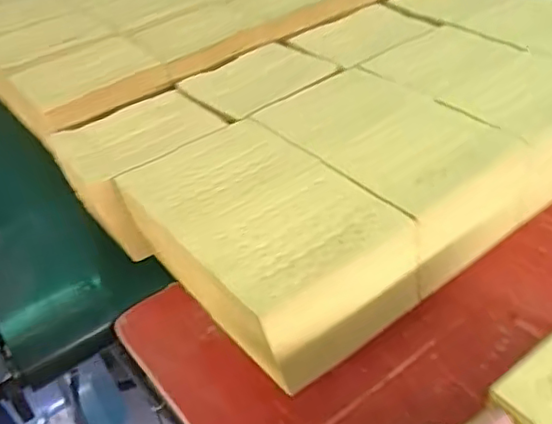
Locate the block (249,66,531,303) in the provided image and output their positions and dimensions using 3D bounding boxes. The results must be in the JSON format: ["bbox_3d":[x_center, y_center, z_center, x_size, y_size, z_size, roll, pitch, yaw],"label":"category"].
[{"bbox_3d":[0.116,-0.048,0.652,0.176,0.105,0.247,-31,46,-28],"label":"block"}]

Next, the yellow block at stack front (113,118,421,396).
[{"bbox_3d":[-0.017,0.027,0.571,0.169,0.109,0.245,-30,46,-27],"label":"yellow block at stack front"}]

